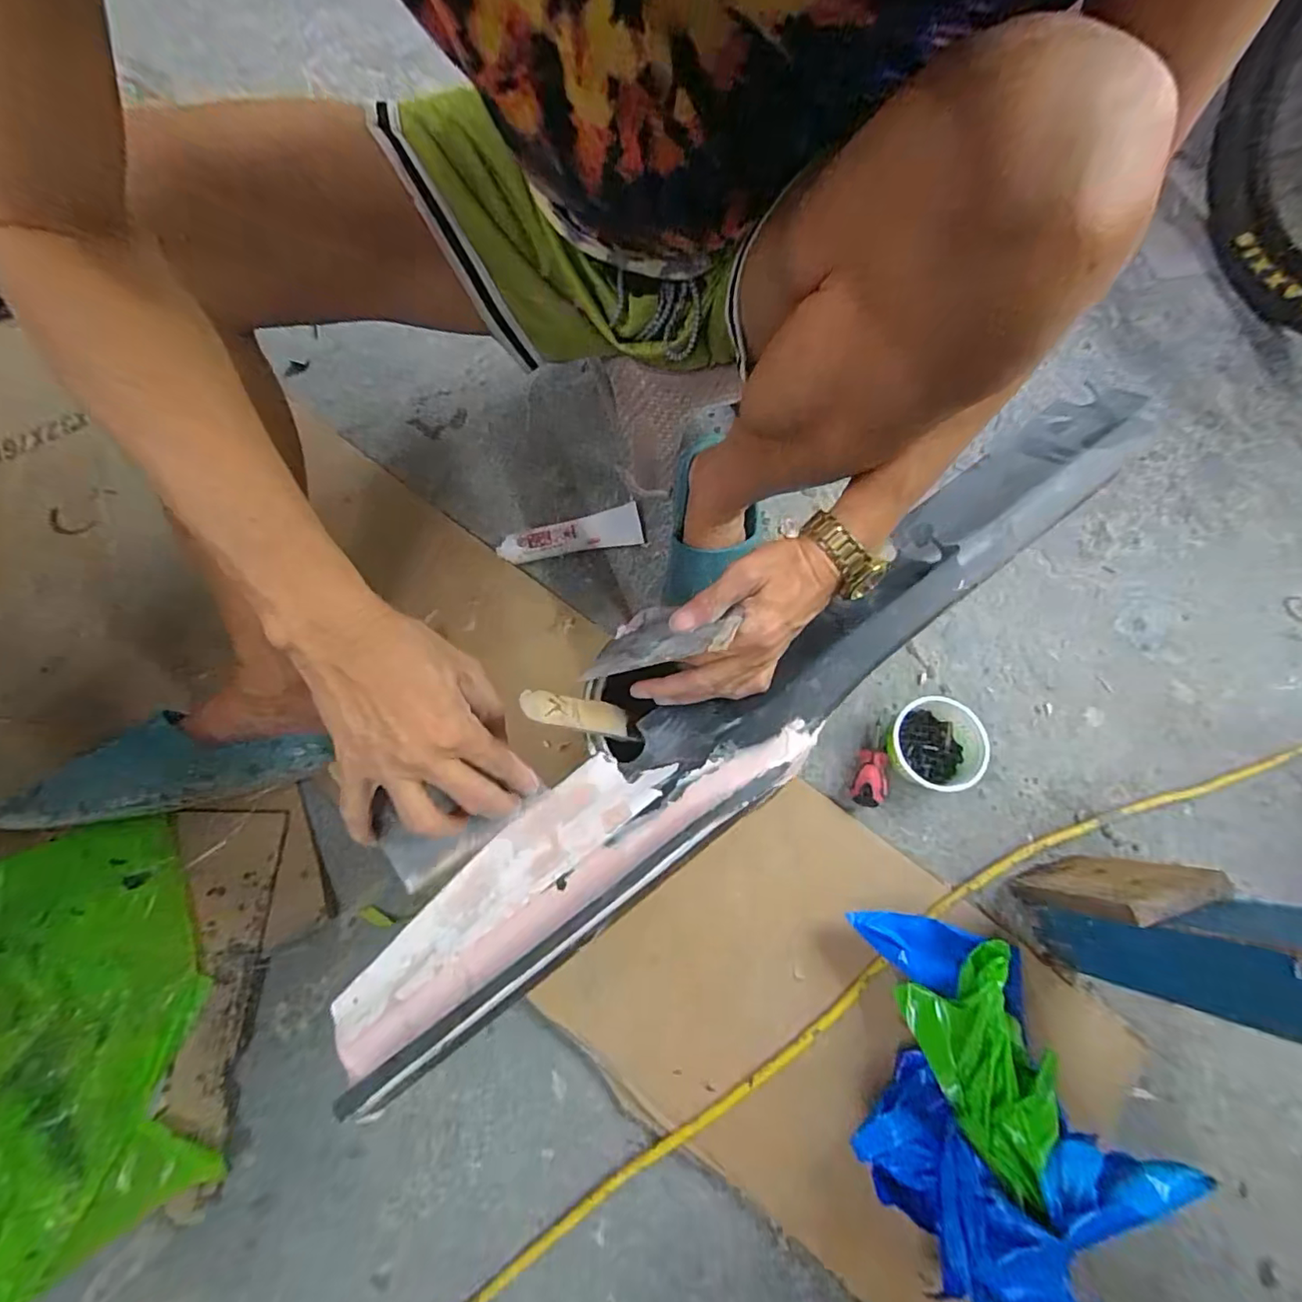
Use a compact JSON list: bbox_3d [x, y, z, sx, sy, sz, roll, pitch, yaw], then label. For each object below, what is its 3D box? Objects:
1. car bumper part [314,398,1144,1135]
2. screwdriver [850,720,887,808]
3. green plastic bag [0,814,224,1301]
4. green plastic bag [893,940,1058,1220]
[{"bbox_3d":[0.099,0.012,0.398,0.710,0.054,0.098,-37,76,-14],"label":"car bumper part"},{"bbox_3d":[0.233,0.115,0.591,0.030,0.027,0.093,19,60,6],"label":"screwdriver"},{"bbox_3d":[-0.555,0.353,0.494,0.297,0.057,0.373,-25,73,-8],"label":"green plastic bag"},{"bbox_3d":[0.273,0.336,0.470,0.079,0.099,0.160,-19,73,-8],"label":"green plastic bag"}]

